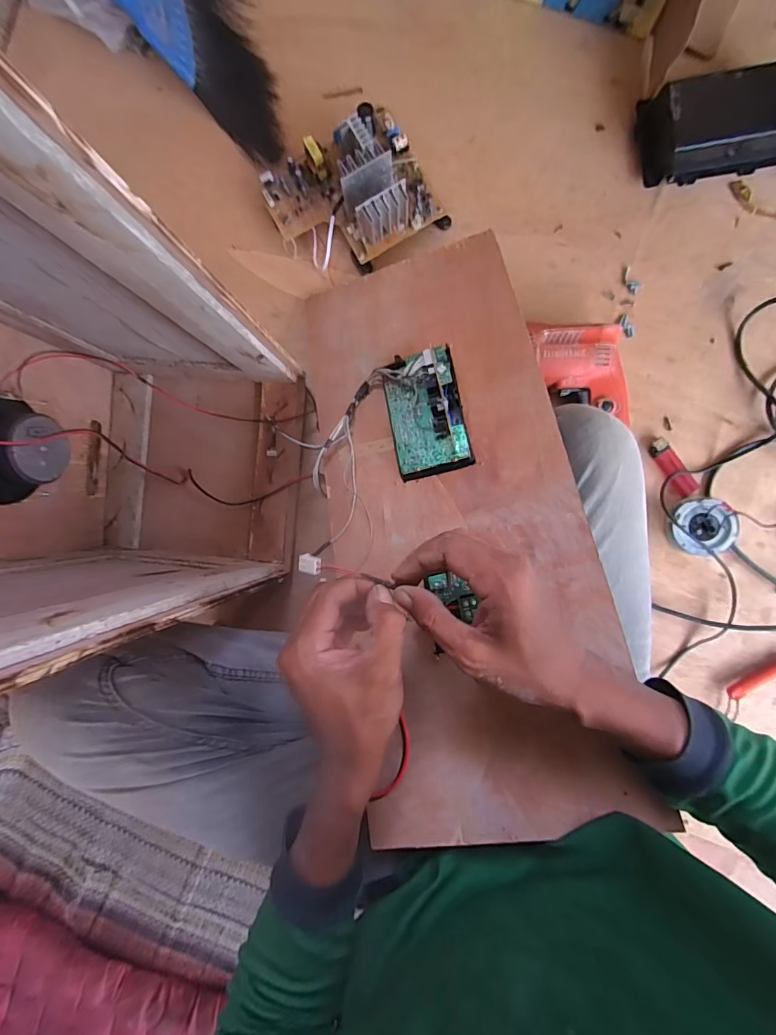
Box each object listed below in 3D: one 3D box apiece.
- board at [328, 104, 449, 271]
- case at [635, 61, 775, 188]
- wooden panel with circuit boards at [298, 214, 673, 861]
[{"bbox_3d":[-0.017,-0.419,0.533,0.133,0.080,0.162,-27,90,5],"label":"board"},{"bbox_3d":[0.390,-0.461,0.514,0.168,0.053,0.093,-7,92,5],"label":"case"},{"bbox_3d":[0.058,-0.026,0.443,0.247,0.019,0.600,-13,71,13],"label":"wooden panel with circuit boards"}]

